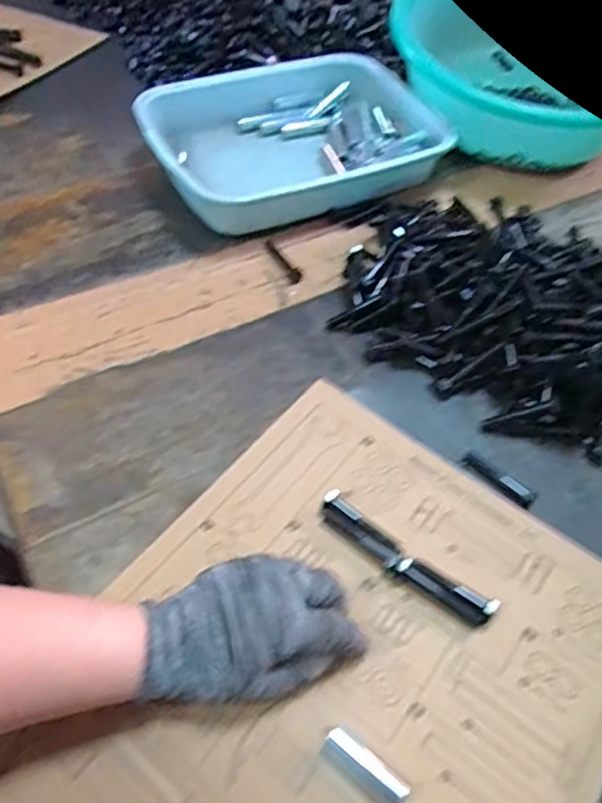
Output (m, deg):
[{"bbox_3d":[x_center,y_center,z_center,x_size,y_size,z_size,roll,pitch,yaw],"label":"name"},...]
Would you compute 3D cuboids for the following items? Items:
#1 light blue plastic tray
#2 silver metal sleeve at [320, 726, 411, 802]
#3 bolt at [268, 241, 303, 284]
[{"bbox_3d":[-0.005,-0.293,0.675,0.308,0.066,0.216,-23,58,-18],"label":"light blue plastic tray"},{"bbox_3d":[0.035,0.203,0.334,0.050,0.015,0.017,34,60,21],"label":"silver metal sleeve"},{"bbox_3d":[-0.016,-0.142,0.604,0.013,0.008,0.064,-20,57,-16],"label":"bolt"}]

